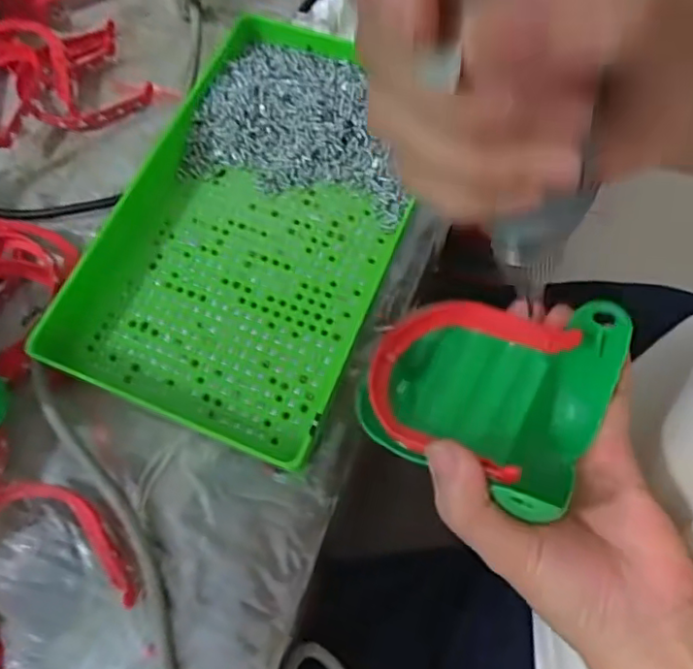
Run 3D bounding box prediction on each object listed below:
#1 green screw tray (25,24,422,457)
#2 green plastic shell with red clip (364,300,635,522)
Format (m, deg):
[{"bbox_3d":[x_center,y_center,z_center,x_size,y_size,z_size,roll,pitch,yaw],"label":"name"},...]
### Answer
[{"bbox_3d":[-0.048,-0.061,0.343,0.158,0.036,0.239,20,68,9],"label":"green screw tray"},{"bbox_3d":[0.059,0.026,0.257,0.100,0.053,0.083,13,67,6],"label":"green plastic shell with red clip"}]

